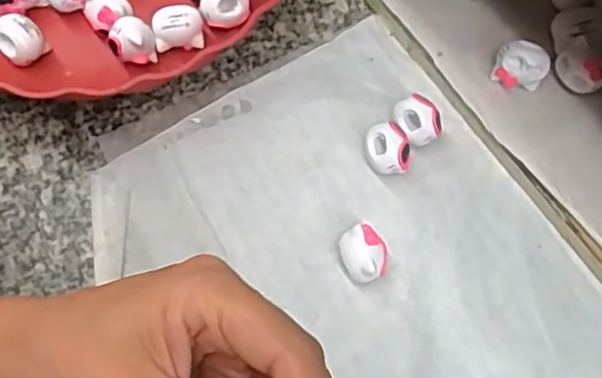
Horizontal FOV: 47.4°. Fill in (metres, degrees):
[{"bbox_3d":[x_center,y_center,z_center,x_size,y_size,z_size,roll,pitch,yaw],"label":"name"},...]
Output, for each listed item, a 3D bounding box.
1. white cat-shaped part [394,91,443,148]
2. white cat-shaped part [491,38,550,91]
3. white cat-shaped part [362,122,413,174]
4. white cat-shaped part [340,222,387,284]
[{"bbox_3d":[0.059,-0.033,0.347,0.019,0.019,0.024,-28,75,-9],"label":"white cat-shaped part"},{"bbox_3d":[0.109,-0.061,0.339,0.025,0.021,0.015,8,73,2],"label":"white cat-shaped part"},{"bbox_3d":[0.042,-0.019,0.342,0.022,0.018,0.023,0,73,-1],"label":"white cat-shaped part"},{"bbox_3d":[0.030,0.031,0.325,0.021,0.018,0.024,-17,74,-6],"label":"white cat-shaped part"}]

